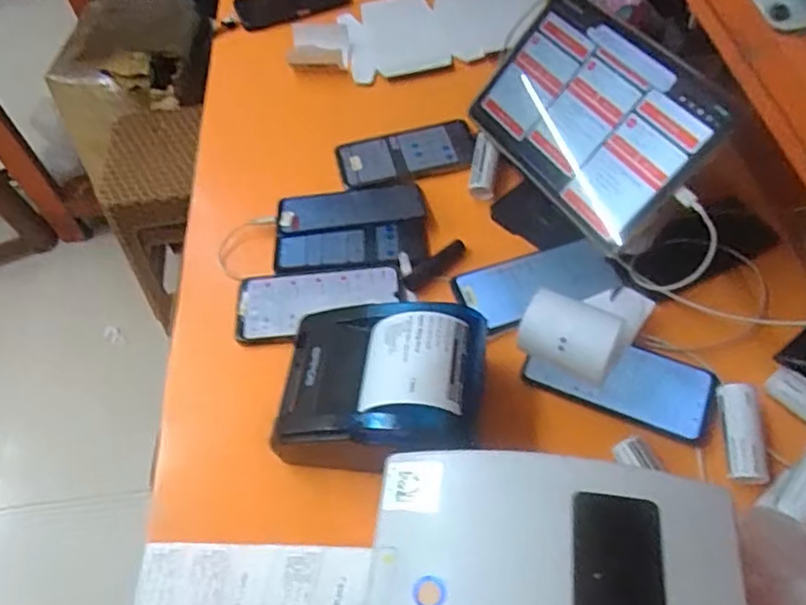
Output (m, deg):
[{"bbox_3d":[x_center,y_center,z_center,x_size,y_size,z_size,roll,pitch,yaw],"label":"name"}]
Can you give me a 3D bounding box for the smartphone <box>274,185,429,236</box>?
[{"bbox_3d":[-0.059,-0.108,0.695,0.160,0.013,0.067,-6,56,0],"label":"smartphone"}]

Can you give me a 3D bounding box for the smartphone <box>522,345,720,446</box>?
[{"bbox_3d":[0.200,0.067,0.567,0.162,0.011,0.069,19,60,16],"label":"smartphone"}]

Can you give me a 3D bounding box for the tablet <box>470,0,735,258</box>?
[{"bbox_3d":[0.181,-0.189,0.620,0.019,0.161,0.257,7,38,-48],"label":"tablet"}]

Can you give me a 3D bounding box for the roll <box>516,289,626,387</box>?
[{"bbox_3d":[0.150,0.035,0.559,0.086,0.061,0.070,18,59,15],"label":"roll"}]

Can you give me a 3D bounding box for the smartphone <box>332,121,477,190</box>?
[{"bbox_3d":[0.004,-0.179,0.750,0.163,0.014,0.078,-14,63,-1],"label":"smartphone"}]

